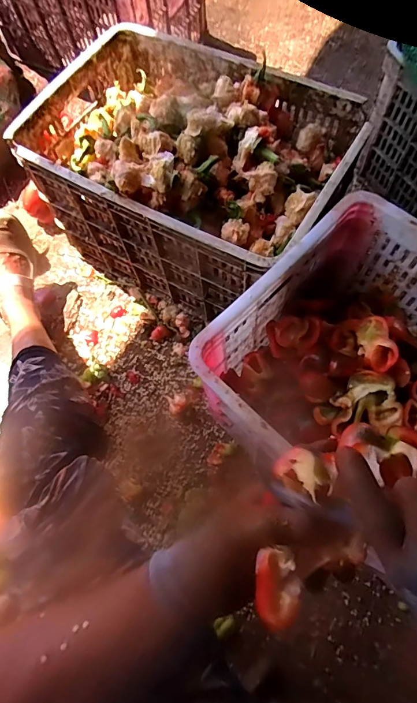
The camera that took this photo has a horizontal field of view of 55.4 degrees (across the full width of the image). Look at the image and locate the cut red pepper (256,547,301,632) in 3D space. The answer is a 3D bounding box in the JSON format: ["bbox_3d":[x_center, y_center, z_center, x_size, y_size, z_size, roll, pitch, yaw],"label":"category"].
[{"bbox_3d":[0.047,0.164,0.279,0.030,0.023,0.050,-6,90,-13],"label":"cut red pepper"}]

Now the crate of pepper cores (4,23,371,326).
[{"bbox_3d":[-0.030,-0.314,0.759,0.510,0.327,0.362,31,73,14],"label":"crate of pepper cores"}]

